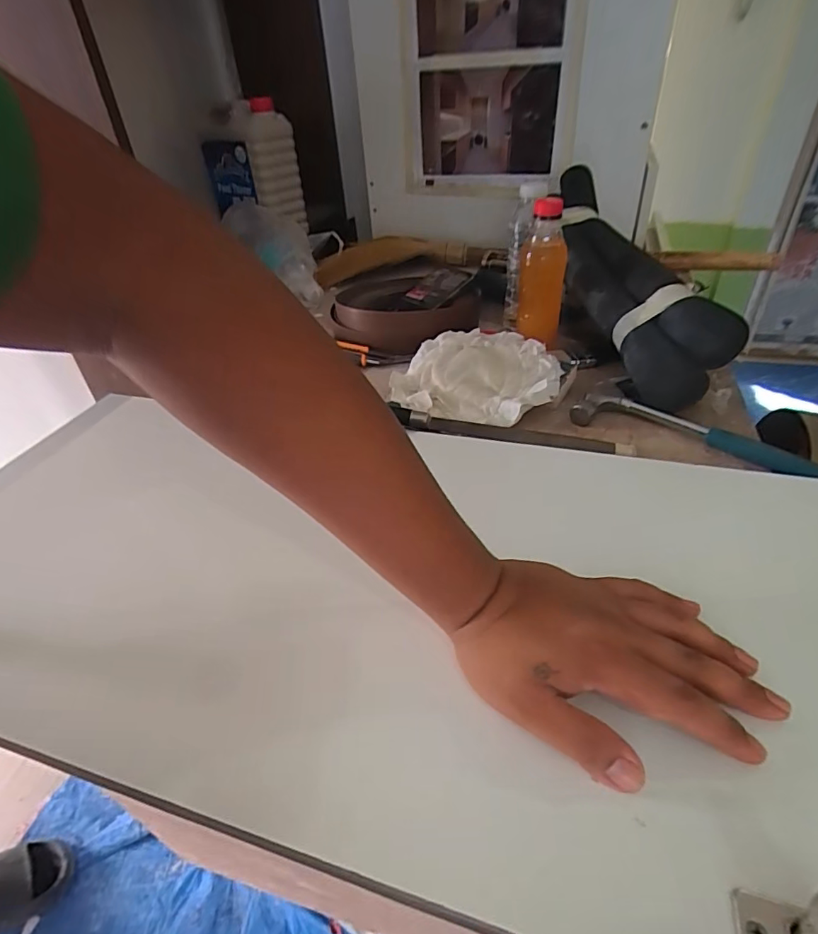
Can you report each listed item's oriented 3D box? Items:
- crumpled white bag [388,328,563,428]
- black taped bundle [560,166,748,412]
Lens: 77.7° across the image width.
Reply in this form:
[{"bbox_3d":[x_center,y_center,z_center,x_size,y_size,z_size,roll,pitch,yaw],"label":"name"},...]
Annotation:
[{"bbox_3d":[0.075,-0.105,0.587,0.192,0.044,0.155,13,42,22],"label":"crumpled white bag"},{"bbox_3d":[0.249,-0.236,0.605,0.101,0.087,0.386,-6,52,-1],"label":"black taped bundle"}]

